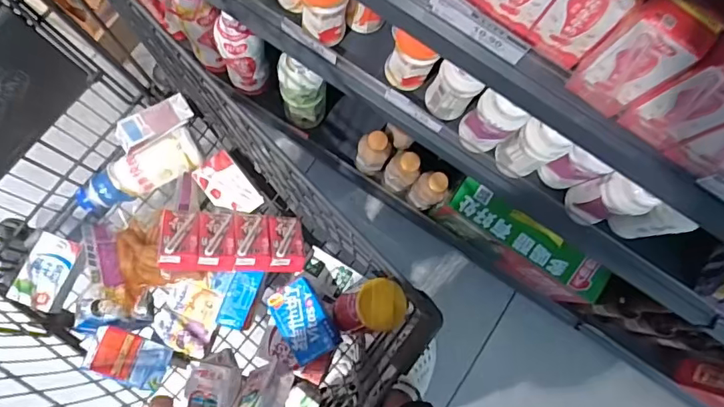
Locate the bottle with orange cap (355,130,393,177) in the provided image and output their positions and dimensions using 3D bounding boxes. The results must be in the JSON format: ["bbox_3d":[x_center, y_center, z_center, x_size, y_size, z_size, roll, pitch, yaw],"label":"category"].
[{"bbox_3d":[0.023,-0.103,1.071,0.064,0.169,0.054,16,82,-2],"label":"bottle with orange cap"}]

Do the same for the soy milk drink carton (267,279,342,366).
[{"bbox_3d":[-0.082,0.164,0.724,0.069,0.033,0.105,-31,86,-7],"label":"soy milk drink carton"}]

